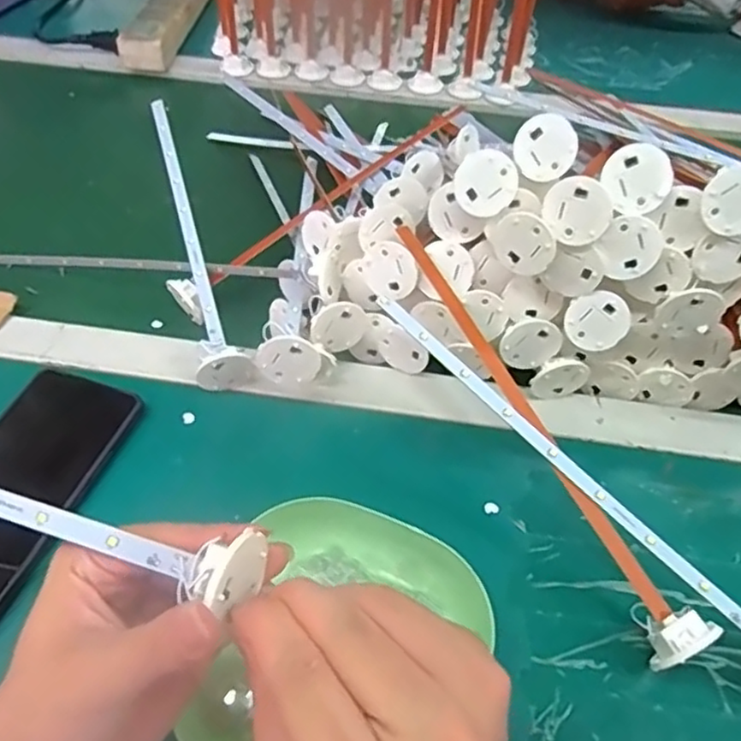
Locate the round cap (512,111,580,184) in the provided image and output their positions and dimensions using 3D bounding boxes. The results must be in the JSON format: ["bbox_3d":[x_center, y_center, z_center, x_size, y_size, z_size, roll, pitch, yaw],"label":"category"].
[{"bbox_3d":[0.108,-0.138,0.411,0.037,0.038,0.006,41,13,-12],"label":"round cap"}]

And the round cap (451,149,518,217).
[{"bbox_3d":[0.070,-0.113,0.405,0.038,0.038,0.004,-31,24,13],"label":"round cap"}]

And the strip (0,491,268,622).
[{"bbox_3d":[-0.183,0.047,0.273,0.294,0.027,0.030,10,49,17],"label":"strip"}]

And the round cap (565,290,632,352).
[{"bbox_3d":[0.143,-0.031,0.418,0.038,0.038,0.004,35,23,0],"label":"round cap"}]

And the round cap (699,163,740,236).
[{"bbox_3d":[0.205,-0.096,0.373,0.036,0.038,0.004,27,20,-6],"label":"round cap"}]

